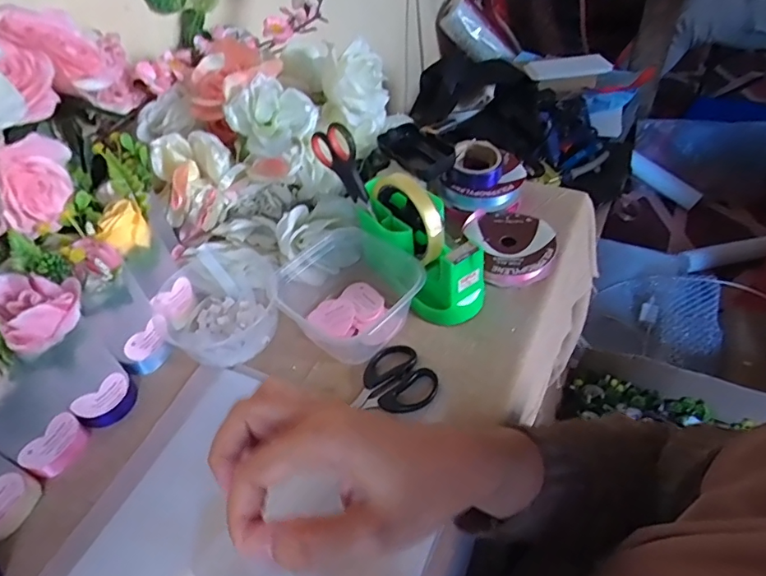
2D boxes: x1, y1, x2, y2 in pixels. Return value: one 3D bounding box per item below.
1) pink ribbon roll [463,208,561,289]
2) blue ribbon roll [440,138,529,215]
[{"bbox_3d":[0.135,-0.047,0.523,0.084,0.024,0.098,-14,46,-7],"label":"pink ribbon roll"},{"bbox_3d":[0.114,-0.125,0.568,0.082,0.051,0.075,-3,46,3],"label":"blue ribbon roll"}]

